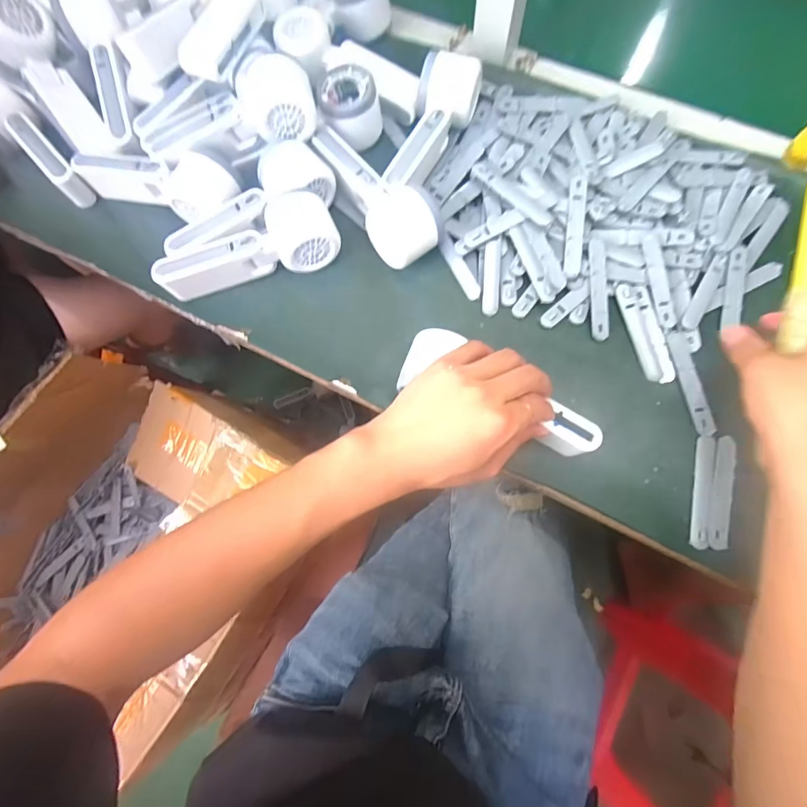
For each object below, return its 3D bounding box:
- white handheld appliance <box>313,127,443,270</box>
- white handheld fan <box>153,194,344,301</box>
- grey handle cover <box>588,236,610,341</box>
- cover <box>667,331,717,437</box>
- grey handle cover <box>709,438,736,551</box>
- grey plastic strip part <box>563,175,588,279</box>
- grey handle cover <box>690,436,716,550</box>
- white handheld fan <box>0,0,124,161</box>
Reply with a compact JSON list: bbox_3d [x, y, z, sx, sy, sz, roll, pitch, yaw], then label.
[{"bbox_3d":[-0.029,-0.204,0.413,0.055,0.050,0.161,-33,77,-7],"label":"white handheld appliance"},{"bbox_3d":[-0.145,-0.145,0.403,0.165,0.046,0.070,-19,76,-4],"label":"white handheld fan"},{"bbox_3d":[0.184,-0.107,0.402,0.018,0.009,0.097,-1,87,1],"label":"grey handle cover"},{"bbox_3d":[0.258,-0.019,0.382,0.017,0.007,0.096,-8,75,-1],"label":"cover"},{"bbox_3d":[0.269,0.073,0.360,0.016,0.005,0.097,16,76,5],"label":"grey handle cover"},{"bbox_3d":[0.162,-0.166,0.402,0.016,0.005,0.094,5,89,3],"label":"grey plastic strip part"},{"bbox_3d":[0.254,0.074,0.362,0.015,0.005,0.094,15,76,5],"label":"grey handle cover"},{"bbox_3d":[-0.355,-0.321,0.426,0.065,0.048,0.156,-28,112,-6],"label":"white handheld fan"}]

